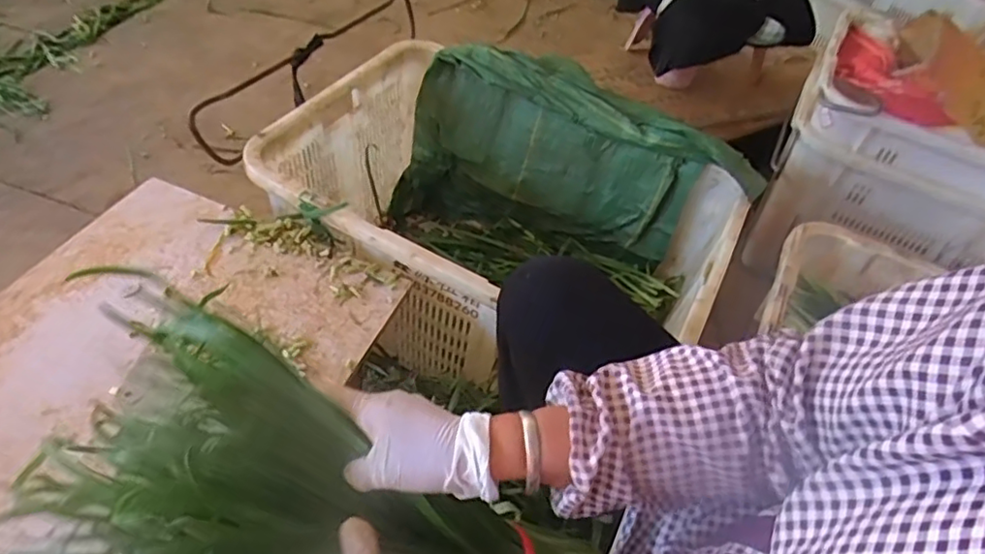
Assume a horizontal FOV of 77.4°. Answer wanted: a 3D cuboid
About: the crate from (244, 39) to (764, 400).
[{"bbox_3d":[0.023,-0.072,1.014,0.639,0.352,0.472,28,50,15],"label":"crate"}]

